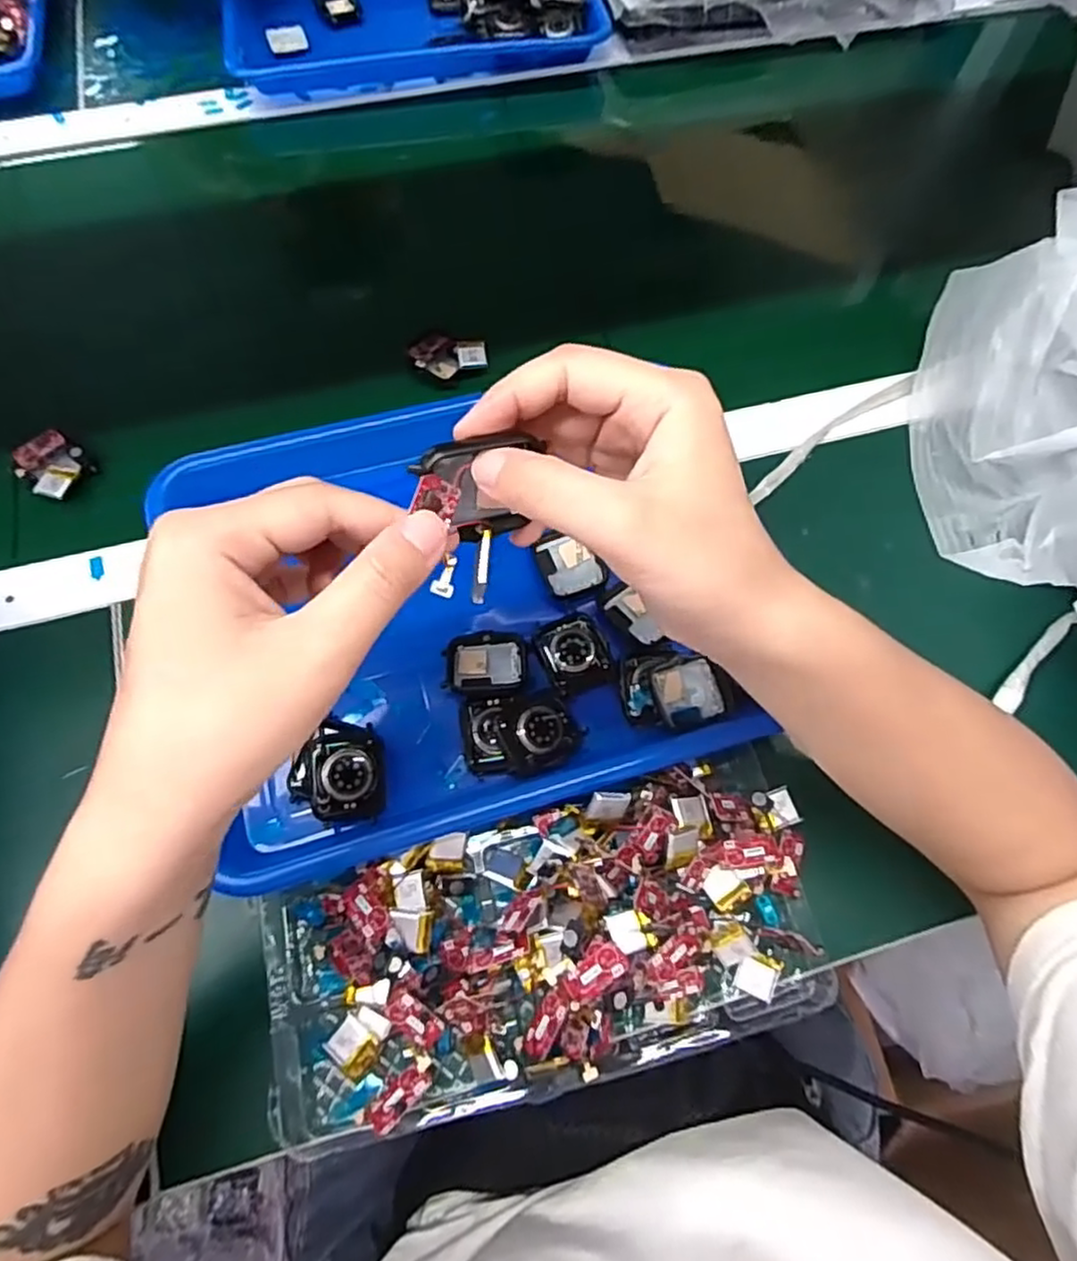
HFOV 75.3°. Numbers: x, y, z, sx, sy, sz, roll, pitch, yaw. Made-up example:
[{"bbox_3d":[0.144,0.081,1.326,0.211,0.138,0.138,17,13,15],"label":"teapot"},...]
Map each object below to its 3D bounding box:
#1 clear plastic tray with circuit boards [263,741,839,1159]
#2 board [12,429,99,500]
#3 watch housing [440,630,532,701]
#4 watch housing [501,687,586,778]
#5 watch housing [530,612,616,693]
[{"bbox_3d":[0.006,0.150,0.332,0.268,0.039,0.123,-16,68,-8],"label":"clear plastic tray with circuit boards"},{"bbox_3d":[-0.307,-0.104,0.443,0.052,0.015,0.038,40,72,14],"label":"board"},{"bbox_3d":[-0.028,0.018,0.375,0.046,0.009,0.037,-6,67,-4],"label":"watch housing"},{"bbox_3d":[0.001,0.051,0.358,0.042,0.009,0.037,-24,70,-11],"label":"watch housing"},{"bbox_3d":[0.020,0.013,0.380,0.033,0.008,0.044,-22,69,-10],"label":"watch housing"}]

